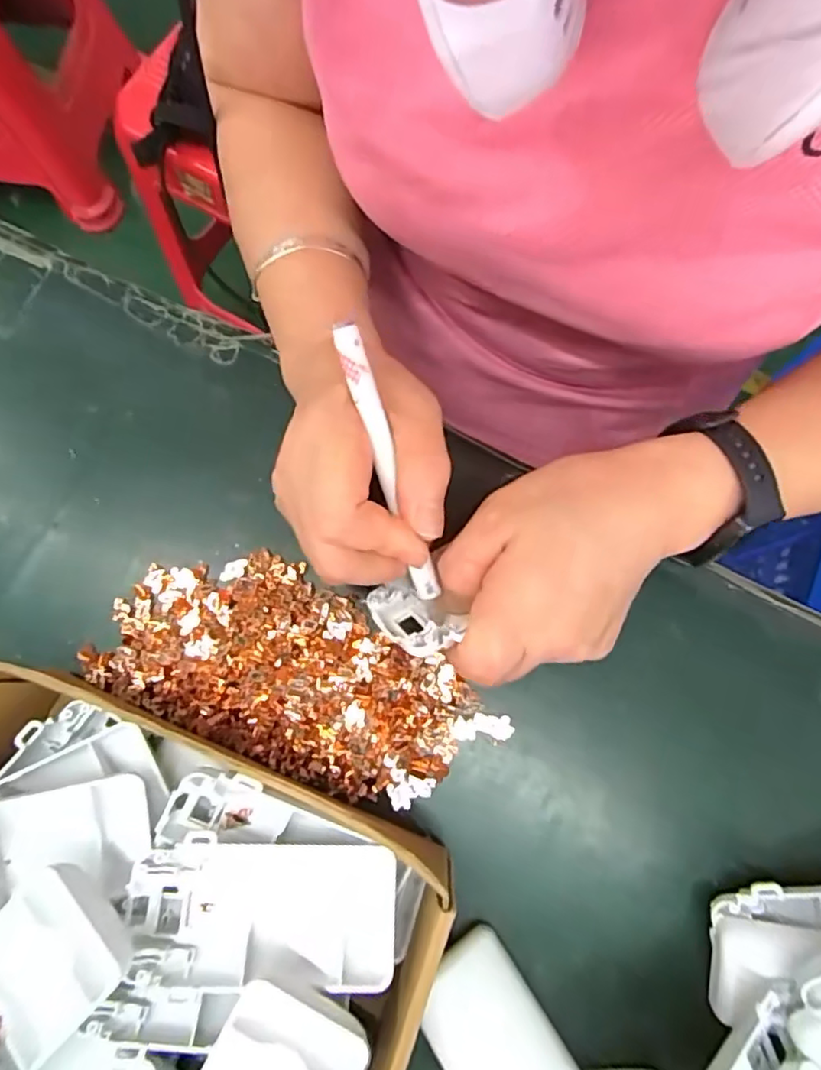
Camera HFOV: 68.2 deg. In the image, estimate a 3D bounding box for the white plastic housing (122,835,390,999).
[{"bbox_3d":[-0.054,0.136,0.220,0.094,0.013,0.045,1,78,2],"label":"white plastic housing"}]

